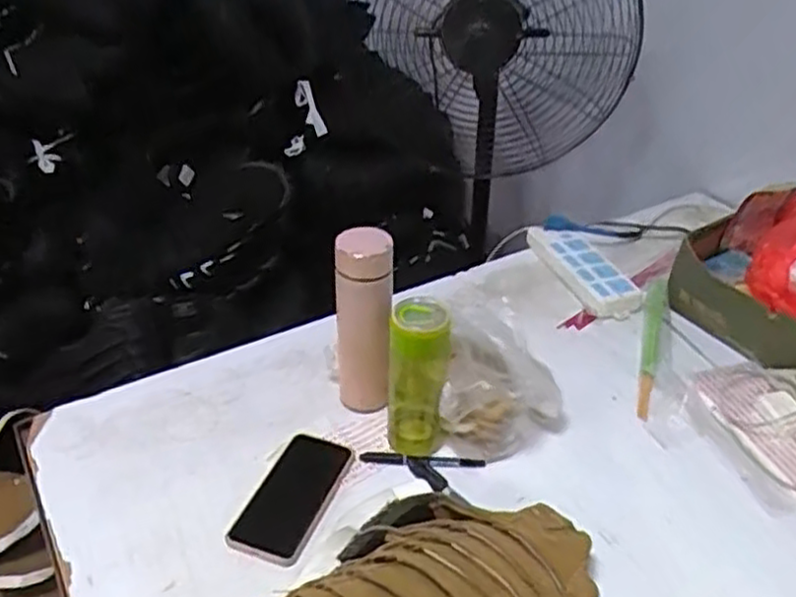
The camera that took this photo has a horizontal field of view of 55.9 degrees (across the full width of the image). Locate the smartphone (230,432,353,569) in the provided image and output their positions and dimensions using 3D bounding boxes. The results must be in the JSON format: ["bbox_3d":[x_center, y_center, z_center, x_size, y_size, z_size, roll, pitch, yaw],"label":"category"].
[{"bbox_3d":[-0.113,0.216,0.823,0.082,0.009,0.167,13,37,16],"label":"smartphone"}]

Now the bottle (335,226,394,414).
[{"bbox_3d":[-0.040,0.032,0.885,0.064,0.231,0.055,-1,35,-3],"label":"bottle"}]

